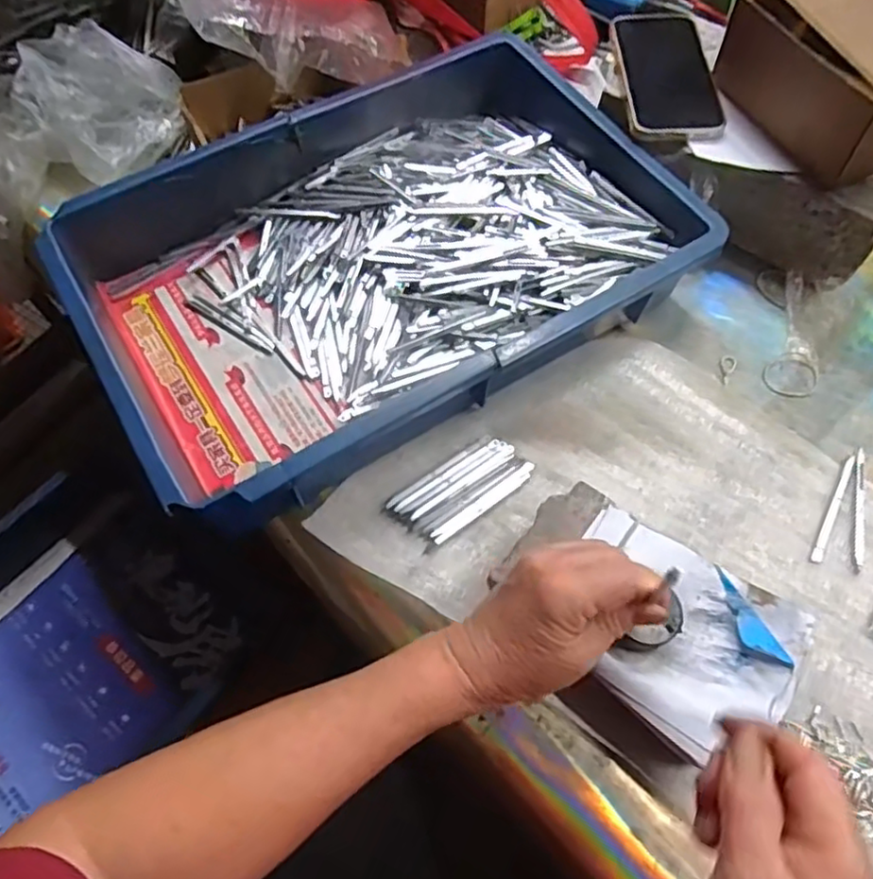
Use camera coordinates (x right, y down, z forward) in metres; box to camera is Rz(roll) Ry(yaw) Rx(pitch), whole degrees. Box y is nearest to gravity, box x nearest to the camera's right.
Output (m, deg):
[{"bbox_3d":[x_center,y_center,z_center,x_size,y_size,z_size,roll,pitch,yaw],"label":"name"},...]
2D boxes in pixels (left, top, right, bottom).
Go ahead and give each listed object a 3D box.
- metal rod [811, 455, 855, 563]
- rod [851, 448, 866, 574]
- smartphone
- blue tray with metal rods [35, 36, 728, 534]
[{"bbox_3d":[0.278,0.048,0.465,0.006,0.004,0.089,27,65,14],"label":"metal rod"},{"bbox_3d":[0.295,0.048,0.465,0.008,0.004,0.094,15,63,9],"label":"rod"},{"bbox_3d":[0.190,-0.310,0.560,0.074,0.016,0.151,-2,62,0],"label":"smartphone"},{"bbox_3d":[-0.040,-0.139,0.519,0.431,0.079,0.285,-29,65,-14],"label":"blue tray with metal rods"}]

